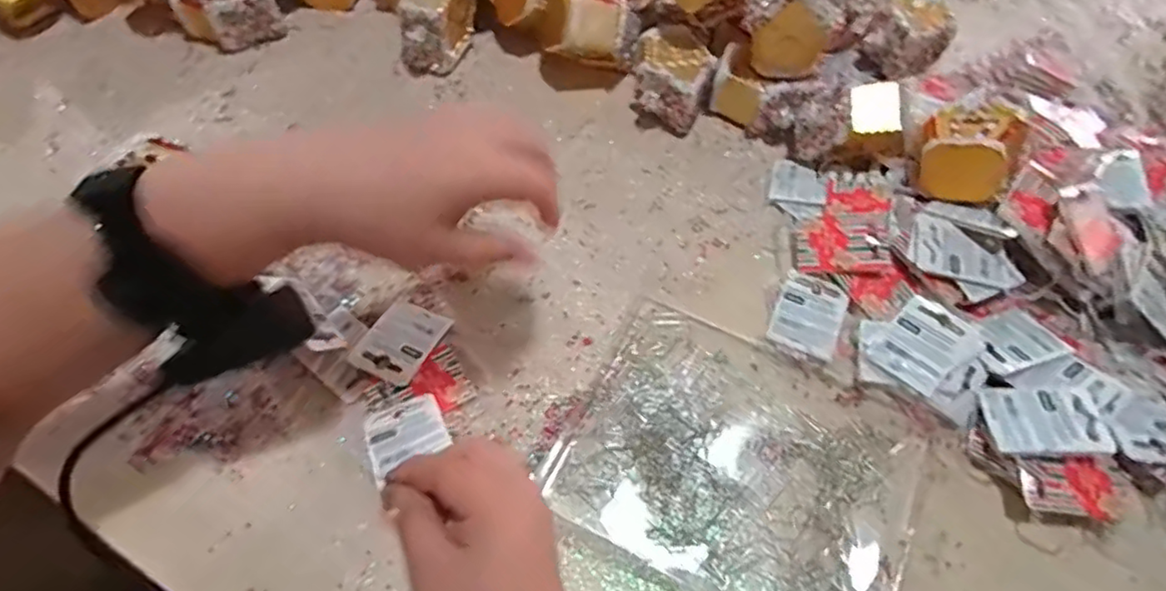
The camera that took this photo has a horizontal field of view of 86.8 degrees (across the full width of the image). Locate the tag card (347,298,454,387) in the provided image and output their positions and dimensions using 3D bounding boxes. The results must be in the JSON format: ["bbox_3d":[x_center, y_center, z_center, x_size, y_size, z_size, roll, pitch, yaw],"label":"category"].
[{"bbox_3d":[-0.120,0.029,0.409,0.046,0.007,0.058,25,58,11],"label":"tag card"}]

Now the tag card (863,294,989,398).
[{"bbox_3d":[0.218,0.031,0.393,0.059,0.006,0.048,-40,61,-12],"label":"tag card"}]

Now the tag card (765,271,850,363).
[{"bbox_3d":[0.154,0.014,0.420,0.043,0.004,0.057,22,65,12],"label":"tag card"}]

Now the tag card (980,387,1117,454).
[{"bbox_3d":[0.271,0.073,0.362,0.057,0.004,0.043,-3,45,12],"label":"tag card"}]

